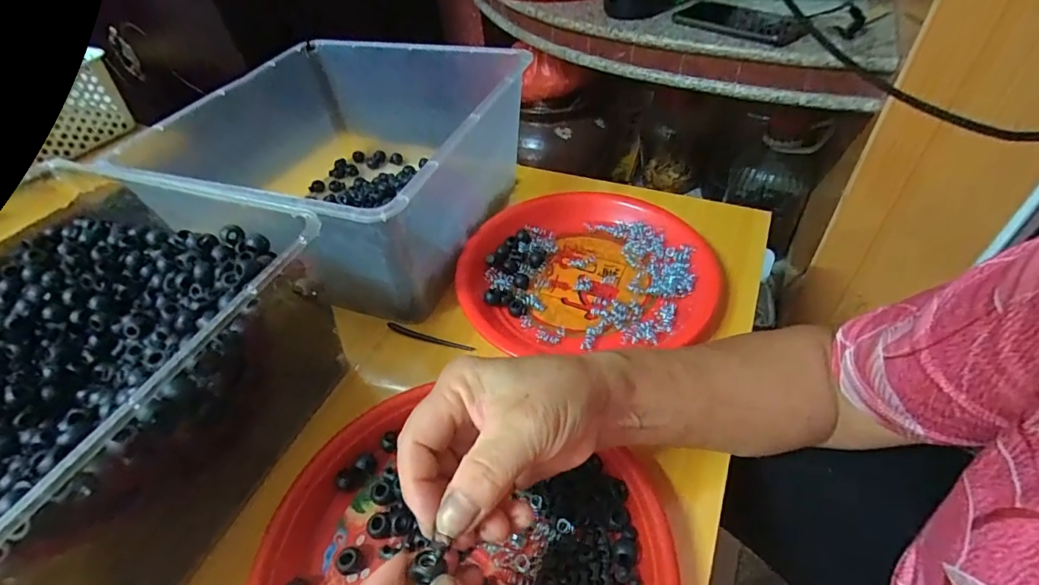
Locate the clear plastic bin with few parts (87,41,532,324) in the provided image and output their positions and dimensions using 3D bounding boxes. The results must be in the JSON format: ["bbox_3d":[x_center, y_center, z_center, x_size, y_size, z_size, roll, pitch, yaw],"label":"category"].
[{"bbox_3d":[-0.168,-0.130,0.491,0.293,0.139,0.296,12,49,17],"label":"clear plastic bin with few parts"}]

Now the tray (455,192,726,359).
[{"bbox_3d":[0.061,-0.027,0.450,0.226,0.026,0.193,-5,46,2],"label":"tray"}]

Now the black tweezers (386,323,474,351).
[{"bbox_3d":[-0.078,0.040,0.417,0.082,0.010,0.007,12,48,17],"label":"black tweezers"}]

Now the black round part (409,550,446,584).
[{"bbox_3d":[-0.038,0.116,0.204,0.014,0.010,0.013,-3,46,3],"label":"black round part"}]

